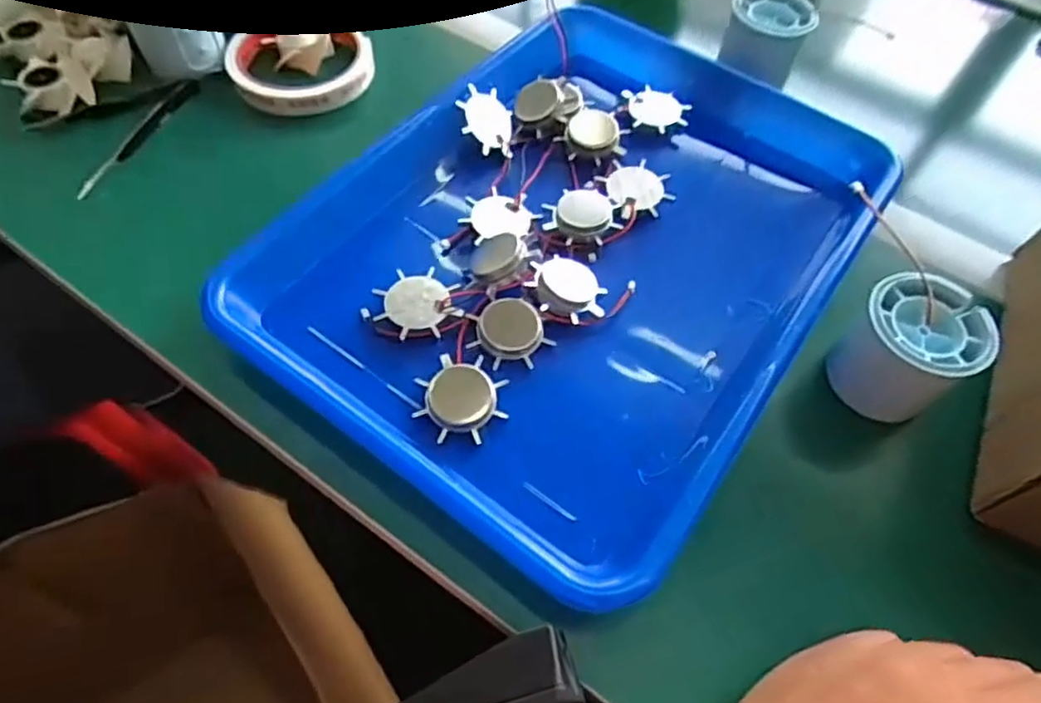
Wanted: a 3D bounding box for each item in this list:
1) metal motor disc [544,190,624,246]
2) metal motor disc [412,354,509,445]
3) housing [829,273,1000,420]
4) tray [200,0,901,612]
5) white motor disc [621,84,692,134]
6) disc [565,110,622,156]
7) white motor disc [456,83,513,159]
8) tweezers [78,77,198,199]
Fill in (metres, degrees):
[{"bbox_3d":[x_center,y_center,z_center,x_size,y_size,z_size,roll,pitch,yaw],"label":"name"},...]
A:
[{"bbox_3d":[0.034,-0.076,0.365,0.040,0.008,0.036,39,62,18],"label":"metal motor disc"},{"bbox_3d":[-0.028,0.022,0.307,0.040,0.008,0.040,2,58,-3],"label":"metal motor disc"},{"bbox_3d":[0.182,0.001,0.314,0.054,0.059,0.052,2,58,-3],"label":"housing"},{"bbox_3d":[0.039,-0.066,0.375,0.249,0.051,0.357,34,61,16],"label":"tray"},{"bbox_3d":[0.088,-0.156,0.419,0.038,0.006,0.044,-4,58,-8],"label":"white motor disc"},{"bbox_3d":[0.045,-0.136,0.405,0.033,0.009,0.033,2,58,-3],"label":"disc"},{"bbox_3d":[-0.021,-0.140,0.396,0.036,0.004,0.044,15,70,-28],"label":"white motor disc"},{"bbox_3d":[-0.230,-0.131,0.396,0.007,0.012,0.109,19,58,7],"label":"tweezers"}]

